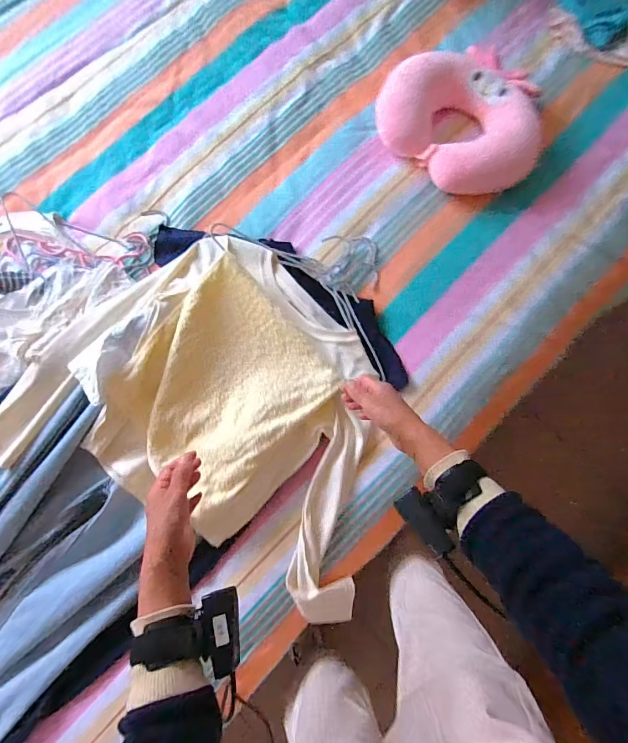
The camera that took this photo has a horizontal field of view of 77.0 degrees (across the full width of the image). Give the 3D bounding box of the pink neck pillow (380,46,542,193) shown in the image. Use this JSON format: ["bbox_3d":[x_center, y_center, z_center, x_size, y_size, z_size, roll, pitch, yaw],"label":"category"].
[{"bbox_3d":[0.295,-0.499,0.779,0.241,0.072,0.319,-43,81,-7],"label":"pink neck pillow"}]

